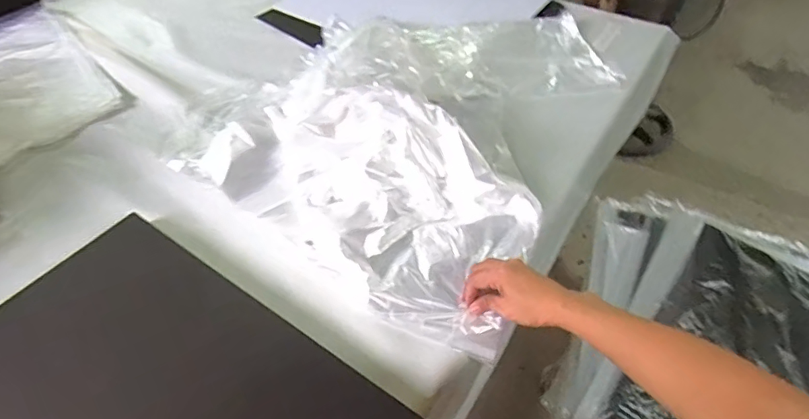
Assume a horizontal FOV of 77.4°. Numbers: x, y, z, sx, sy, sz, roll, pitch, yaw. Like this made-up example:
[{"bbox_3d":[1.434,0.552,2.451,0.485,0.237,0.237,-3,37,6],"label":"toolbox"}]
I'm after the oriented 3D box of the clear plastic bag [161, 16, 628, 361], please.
[{"bbox_3d":[0.011,-0.193,0.789,0.531,0.111,0.678,21,52,19],"label":"clear plastic bag"}]

